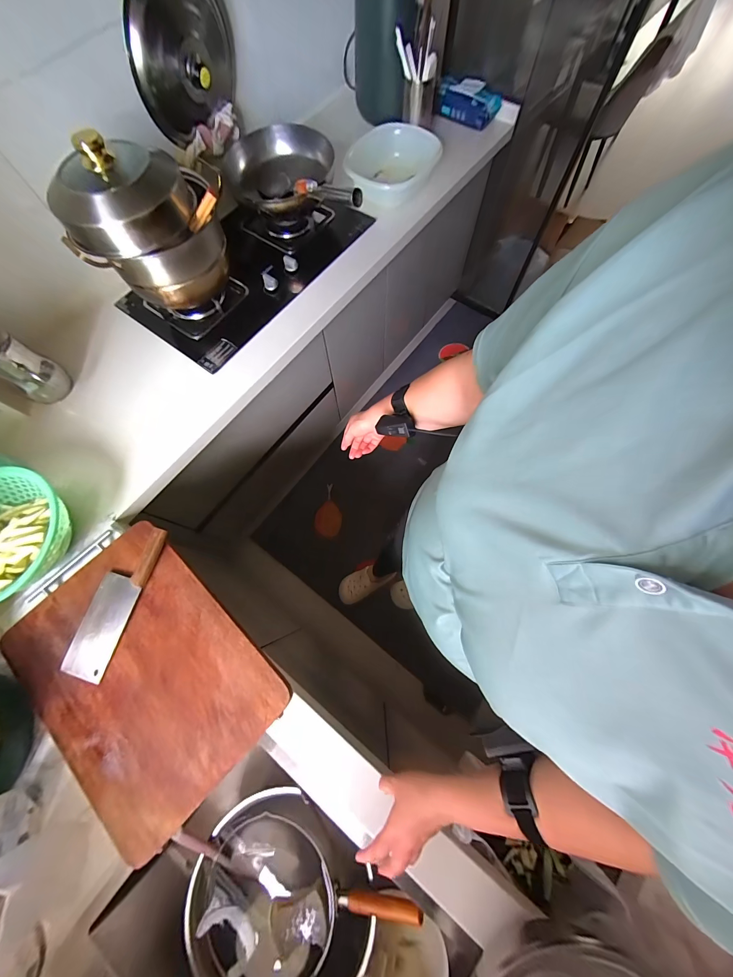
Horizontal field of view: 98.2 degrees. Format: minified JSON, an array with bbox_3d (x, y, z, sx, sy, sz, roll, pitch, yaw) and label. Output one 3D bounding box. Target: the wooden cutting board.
[{"bbox_3d":[-0.418,0.334,0.595,0.477,0.025,0.336,42,78,14],"label":"wooden cutting board"}]

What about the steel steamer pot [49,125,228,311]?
[{"bbox_3d":[-0.485,-0.617,0.730,0.299,0.263,0.242,-13,72,-2],"label":"steel steamer pot"}]

